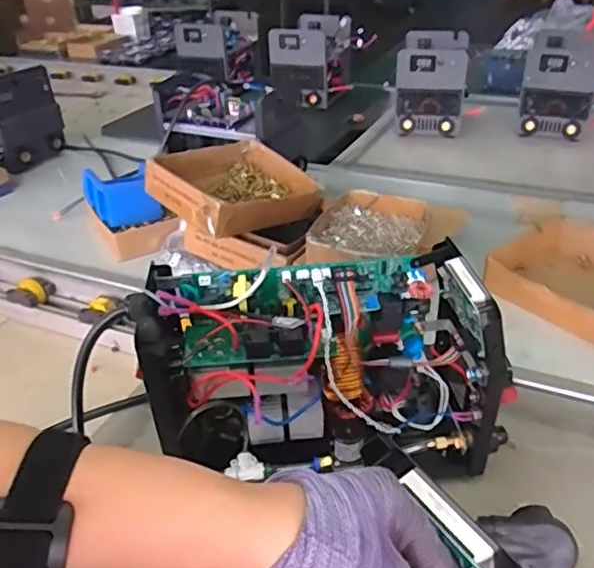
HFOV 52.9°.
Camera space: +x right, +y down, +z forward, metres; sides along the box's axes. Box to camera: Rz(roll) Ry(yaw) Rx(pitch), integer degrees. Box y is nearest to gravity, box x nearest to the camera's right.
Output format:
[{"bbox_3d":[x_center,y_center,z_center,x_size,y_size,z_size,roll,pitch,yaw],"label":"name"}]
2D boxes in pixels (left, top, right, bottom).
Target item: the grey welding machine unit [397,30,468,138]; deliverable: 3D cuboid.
[{"bbox_3d":[0.314,-0.477,1.407,0.154,0.200,0.228,5,34,11],"label":"grey welding machine unit"}]

